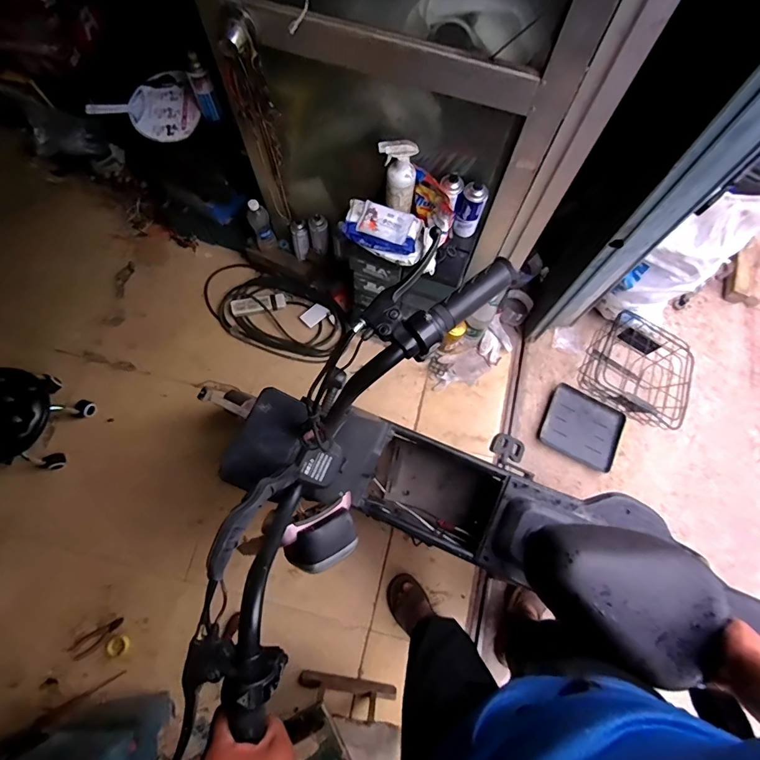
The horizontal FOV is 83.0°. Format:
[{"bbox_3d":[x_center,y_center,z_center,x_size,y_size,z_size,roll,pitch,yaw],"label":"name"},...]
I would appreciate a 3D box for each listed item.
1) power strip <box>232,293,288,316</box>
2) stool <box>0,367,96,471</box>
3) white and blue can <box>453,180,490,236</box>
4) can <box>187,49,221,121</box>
[{"bbox_3d":[-0.446,-0.278,1.581,0.196,0.027,0.059,-10,72,-4],"label":"power strip"},{"bbox_3d":[-1.145,0.117,1.357,0.280,0.215,0.300,0,71,-1],"label":"stool"},{"bbox_3d":[0.228,-0.428,1.076,0.057,0.145,0.059,0,71,-1],"label":"white and blue can"},{"bbox_3d":[-0.469,-0.772,1.144,0.048,0.154,0.058,-24,73,-9],"label":"can"}]

